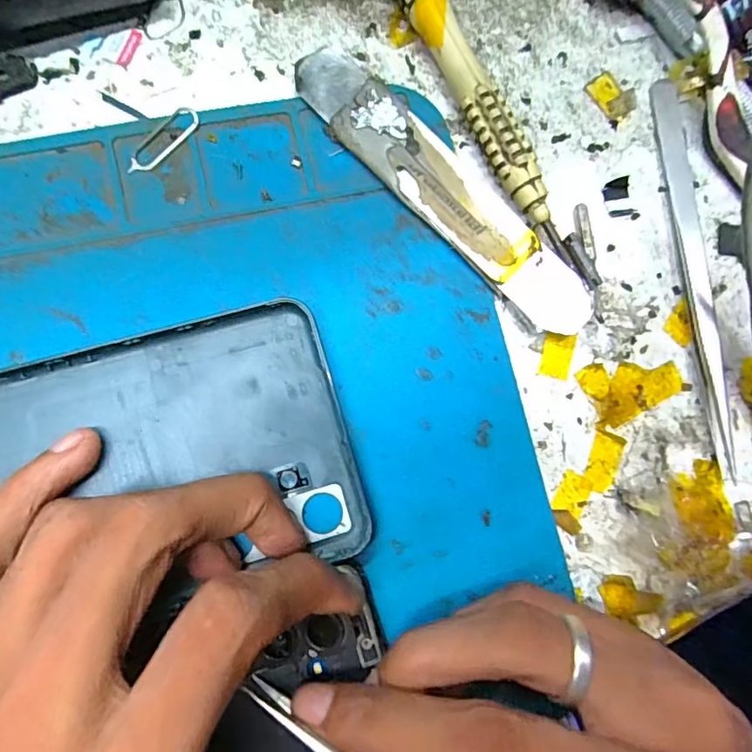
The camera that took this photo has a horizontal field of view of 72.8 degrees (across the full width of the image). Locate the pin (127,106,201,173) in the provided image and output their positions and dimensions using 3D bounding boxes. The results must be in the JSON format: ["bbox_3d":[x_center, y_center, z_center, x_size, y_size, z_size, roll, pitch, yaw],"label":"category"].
[{"bbox_3d":[-0.063,-0.069,0.151,0.008,0.004,0.026,40,87,-15],"label":"pin"}]

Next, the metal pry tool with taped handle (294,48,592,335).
[{"bbox_3d":[0.021,-0.056,0.157,0.113,0.007,0.022,45,82,-1],"label":"metal pry tool with taped handle"}]

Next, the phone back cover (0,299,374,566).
[{"bbox_3d":[-0.088,0.034,0.137,0.162,0.006,0.076,-18,87,-8],"label":"phone back cover"}]

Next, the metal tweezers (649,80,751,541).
[{"bbox_3d":[0.105,-0.025,0.164,0.010,0.008,0.148,-7,85,-7],"label":"metal tweezers"}]

